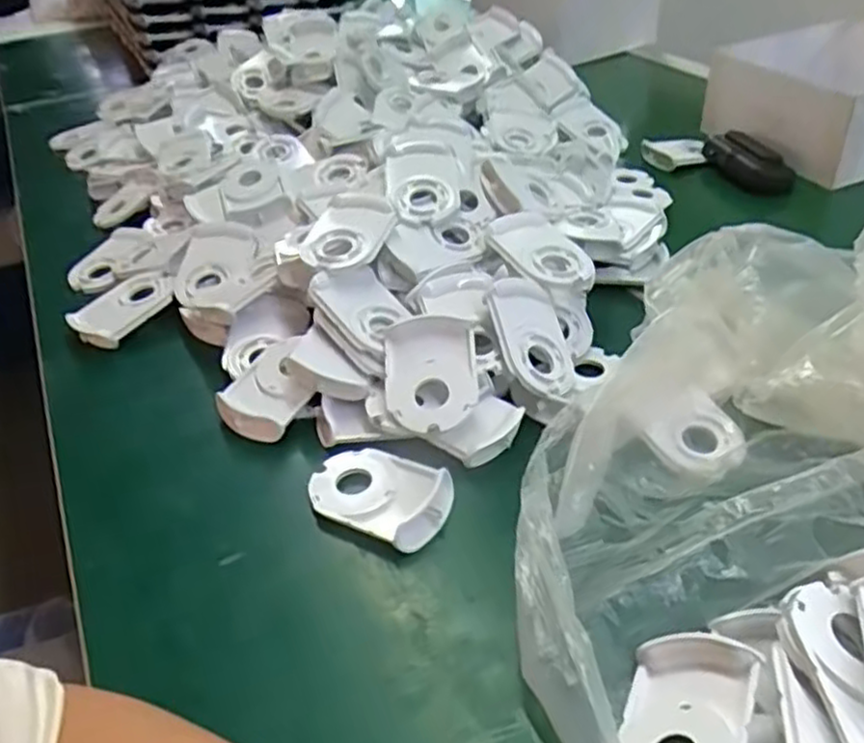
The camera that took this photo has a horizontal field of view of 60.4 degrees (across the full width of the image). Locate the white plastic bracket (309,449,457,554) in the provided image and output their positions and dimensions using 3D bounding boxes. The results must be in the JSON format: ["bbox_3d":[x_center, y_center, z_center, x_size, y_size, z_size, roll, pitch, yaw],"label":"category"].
[{"bbox_3d":[-0.030,0.070,0.436,0.081,0.018,0.055,18,43,26],"label":"white plastic bracket"}]

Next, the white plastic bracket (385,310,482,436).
[{"bbox_3d":[-0.001,0.003,0.478,0.059,0.021,0.078,0,62,5],"label":"white plastic bracket"}]

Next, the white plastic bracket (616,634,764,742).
[{"bbox_3d":[0.102,0.148,0.307,0.059,0.020,0.079,-27,17,44],"label":"white plastic bracket"}]

